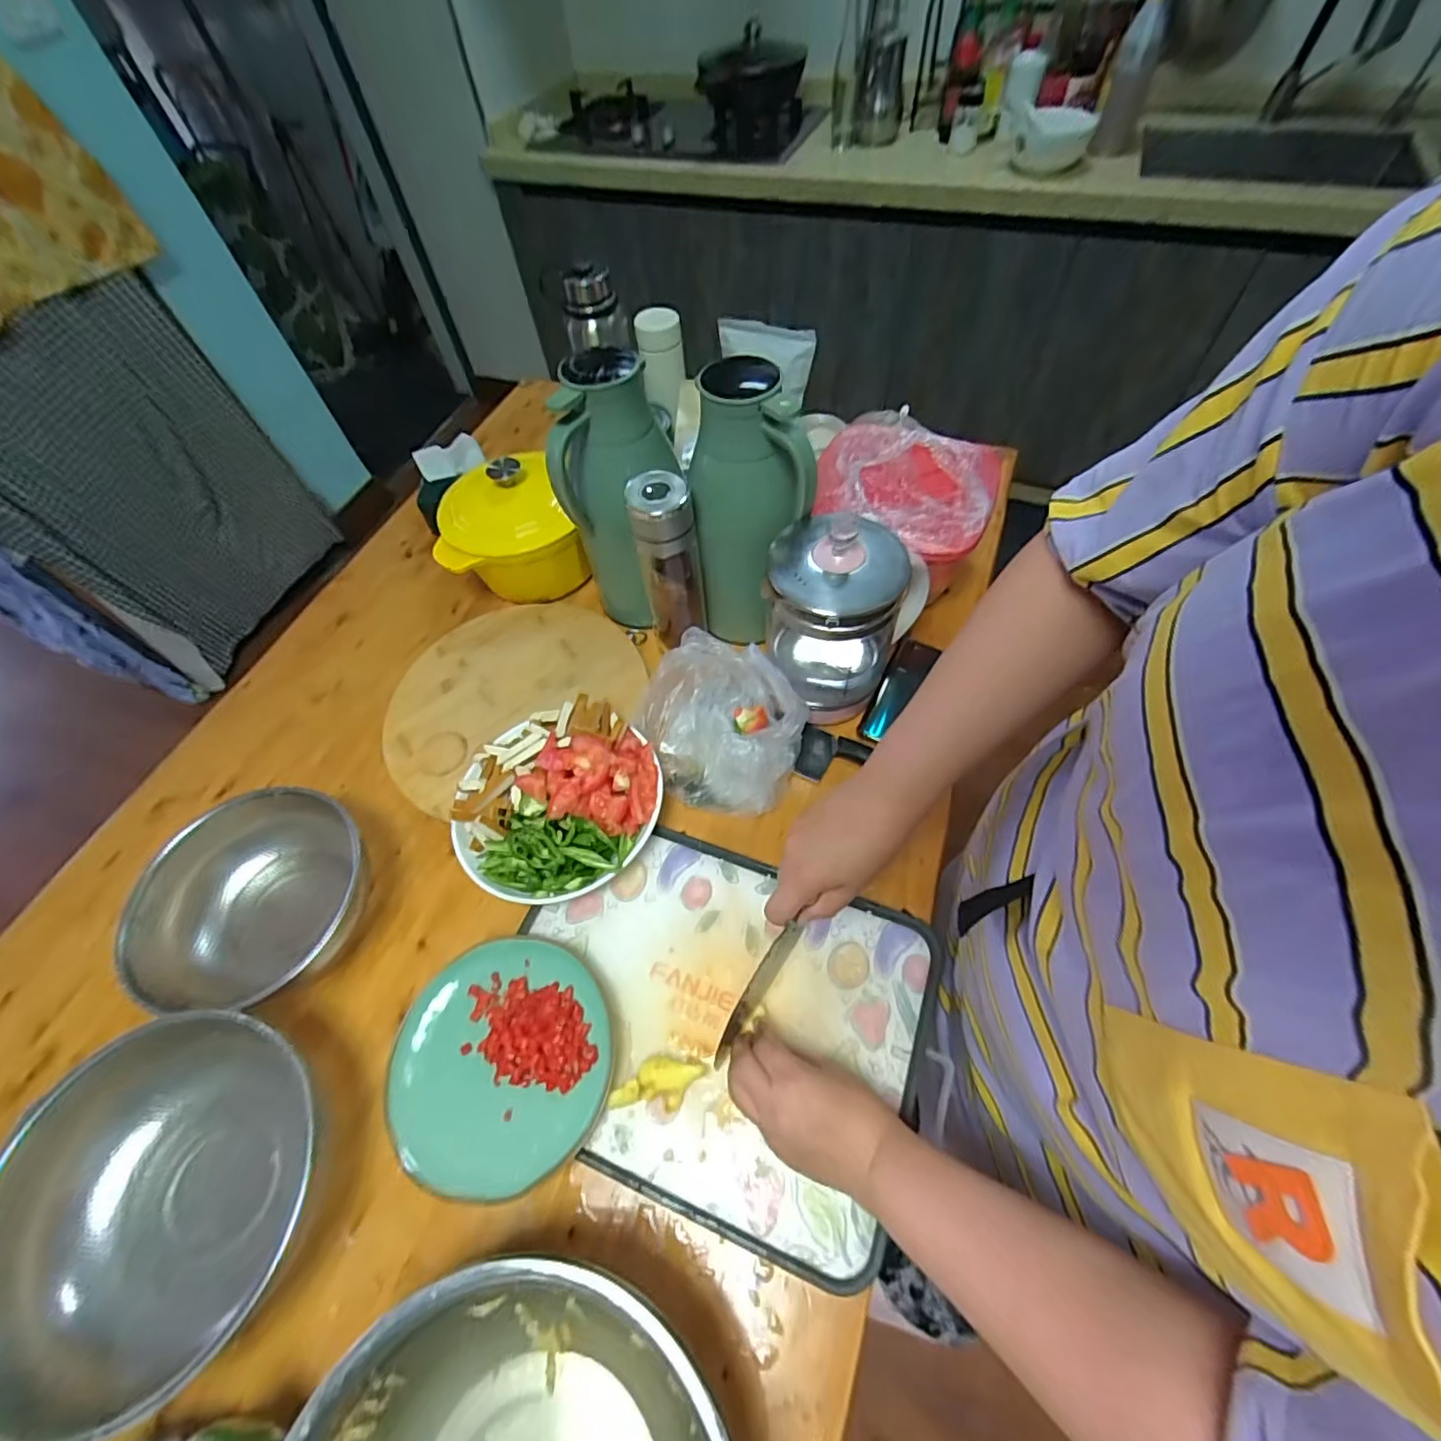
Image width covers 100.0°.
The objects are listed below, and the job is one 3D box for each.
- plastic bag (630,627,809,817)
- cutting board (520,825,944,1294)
[{"bbox_3d":[-0.004,-0.010,0.675,0.184,0.076,0.190,14,59,13],"label":"plastic bag"},{"bbox_3d":[-0.007,0.260,0.546,0.361,0.024,0.284,17,60,15],"label":"cutting board"}]

